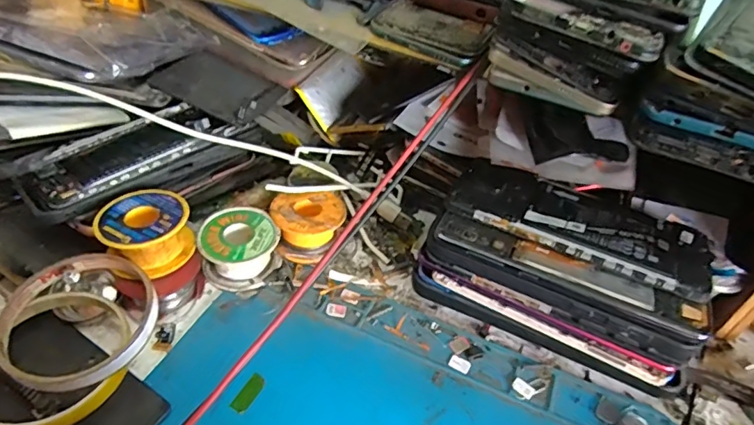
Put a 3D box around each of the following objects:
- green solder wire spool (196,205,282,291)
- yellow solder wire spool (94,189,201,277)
[{"bbox_3d":[-0.095,0.025,0.356,0.051,0.029,0.053,4,43,-4],"label":"green solder wire spool"},{"bbox_3d":[-0.147,0.012,0.326,0.052,0.029,0.046,-28,53,-31],"label":"yellow solder wire spool"}]

